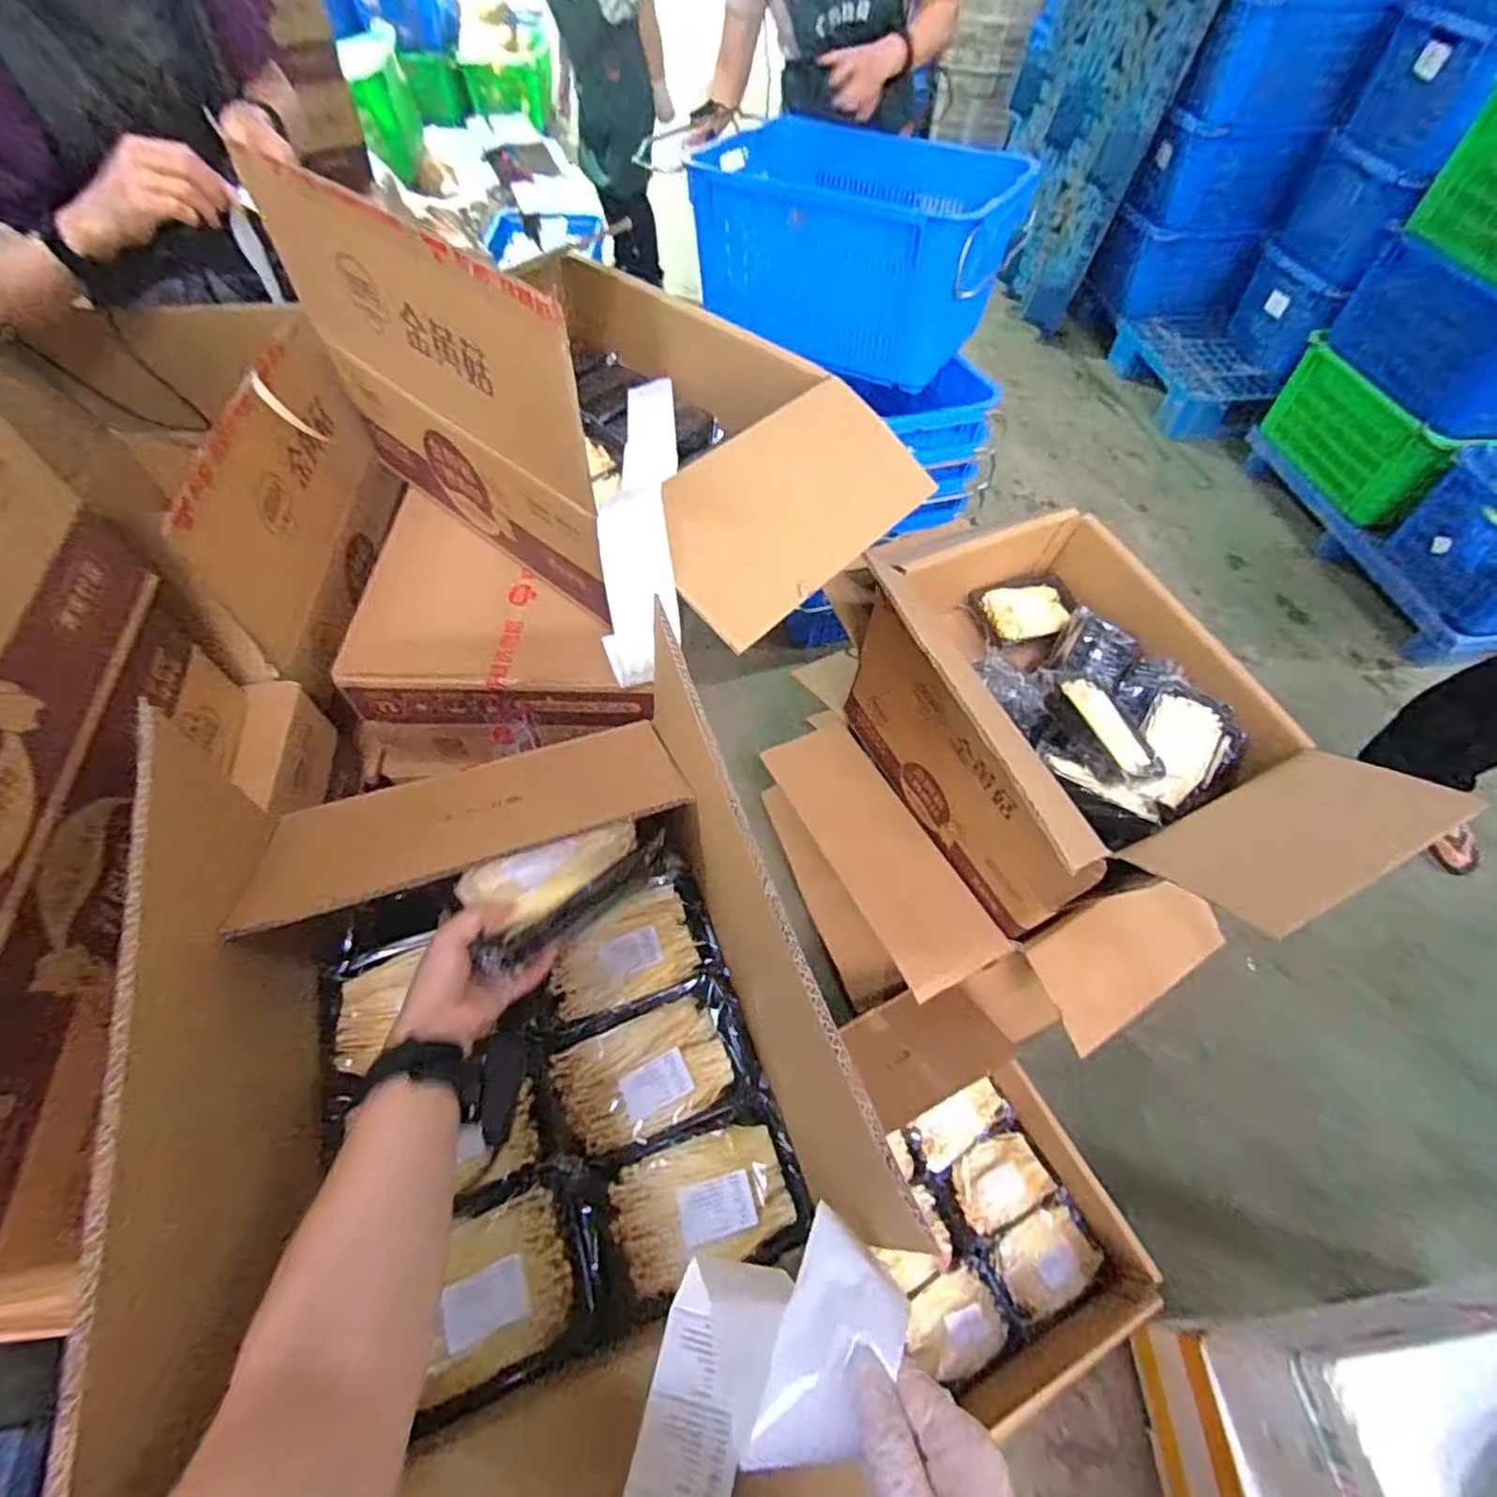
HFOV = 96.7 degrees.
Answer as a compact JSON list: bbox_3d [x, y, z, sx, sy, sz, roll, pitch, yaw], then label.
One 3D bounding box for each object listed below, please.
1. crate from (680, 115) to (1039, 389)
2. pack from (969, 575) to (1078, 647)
[{"bbox_3d":[0.230,-1.057,1.425,0.665,0.301,0.383,26,60,14],"label":"crate"},{"bbox_3d":[0.488,-0.243,1.169,0.188,0.031,0.119,-9,58,-7],"label":"pack"}]

